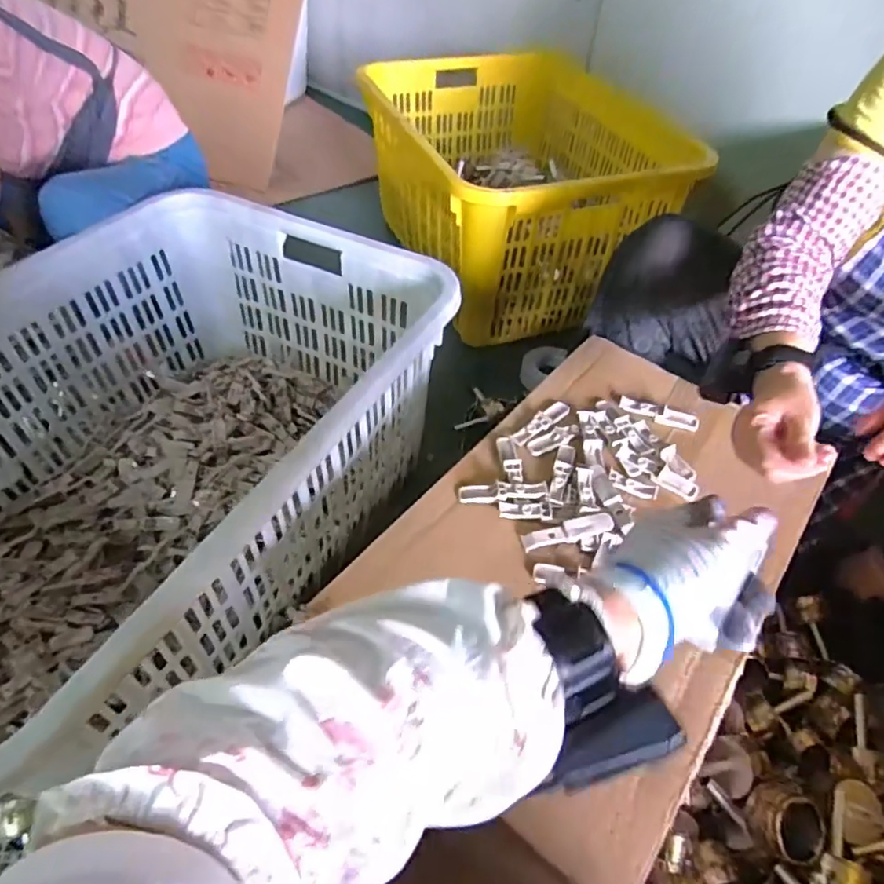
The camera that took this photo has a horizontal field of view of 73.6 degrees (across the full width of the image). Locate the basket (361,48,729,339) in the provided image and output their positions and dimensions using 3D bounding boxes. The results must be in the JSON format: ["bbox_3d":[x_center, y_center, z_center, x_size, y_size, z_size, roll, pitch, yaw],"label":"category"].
[{"bbox_3d":[0.168,-0.644,1.491,0.561,0.368,0.755,-14,50,-18],"label":"basket"}]

